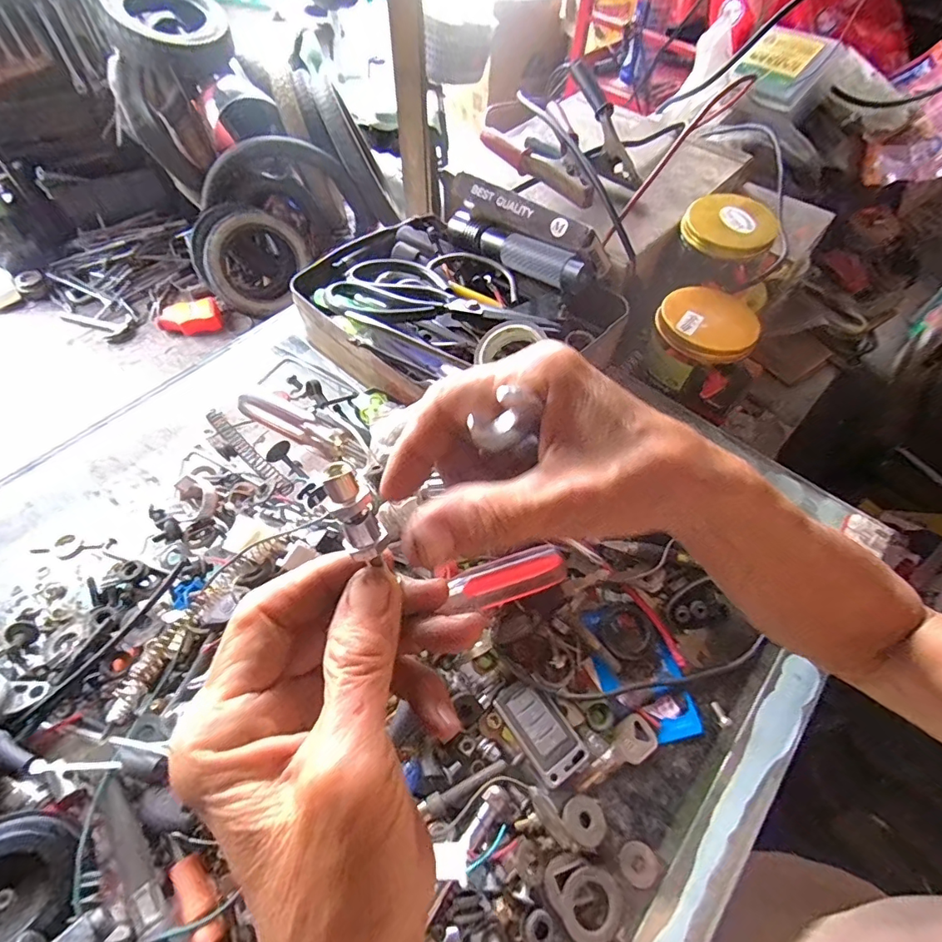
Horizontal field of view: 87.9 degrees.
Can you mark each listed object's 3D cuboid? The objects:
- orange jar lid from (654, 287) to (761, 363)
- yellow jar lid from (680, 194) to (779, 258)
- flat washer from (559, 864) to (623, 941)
[{"bbox_3d":[0.204,-0.129,0.420,0.079,0.017,0.074,1,59,-2],"label":"orange jar lid"},{"bbox_3d":[0.239,-0.229,0.453,0.079,0.019,0.070,28,61,13],"label":"yellow jar lid"},{"bbox_3d":[0.064,0.229,0.257,0.033,0.004,0.031,1,59,-2],"label":"flat washer"}]

